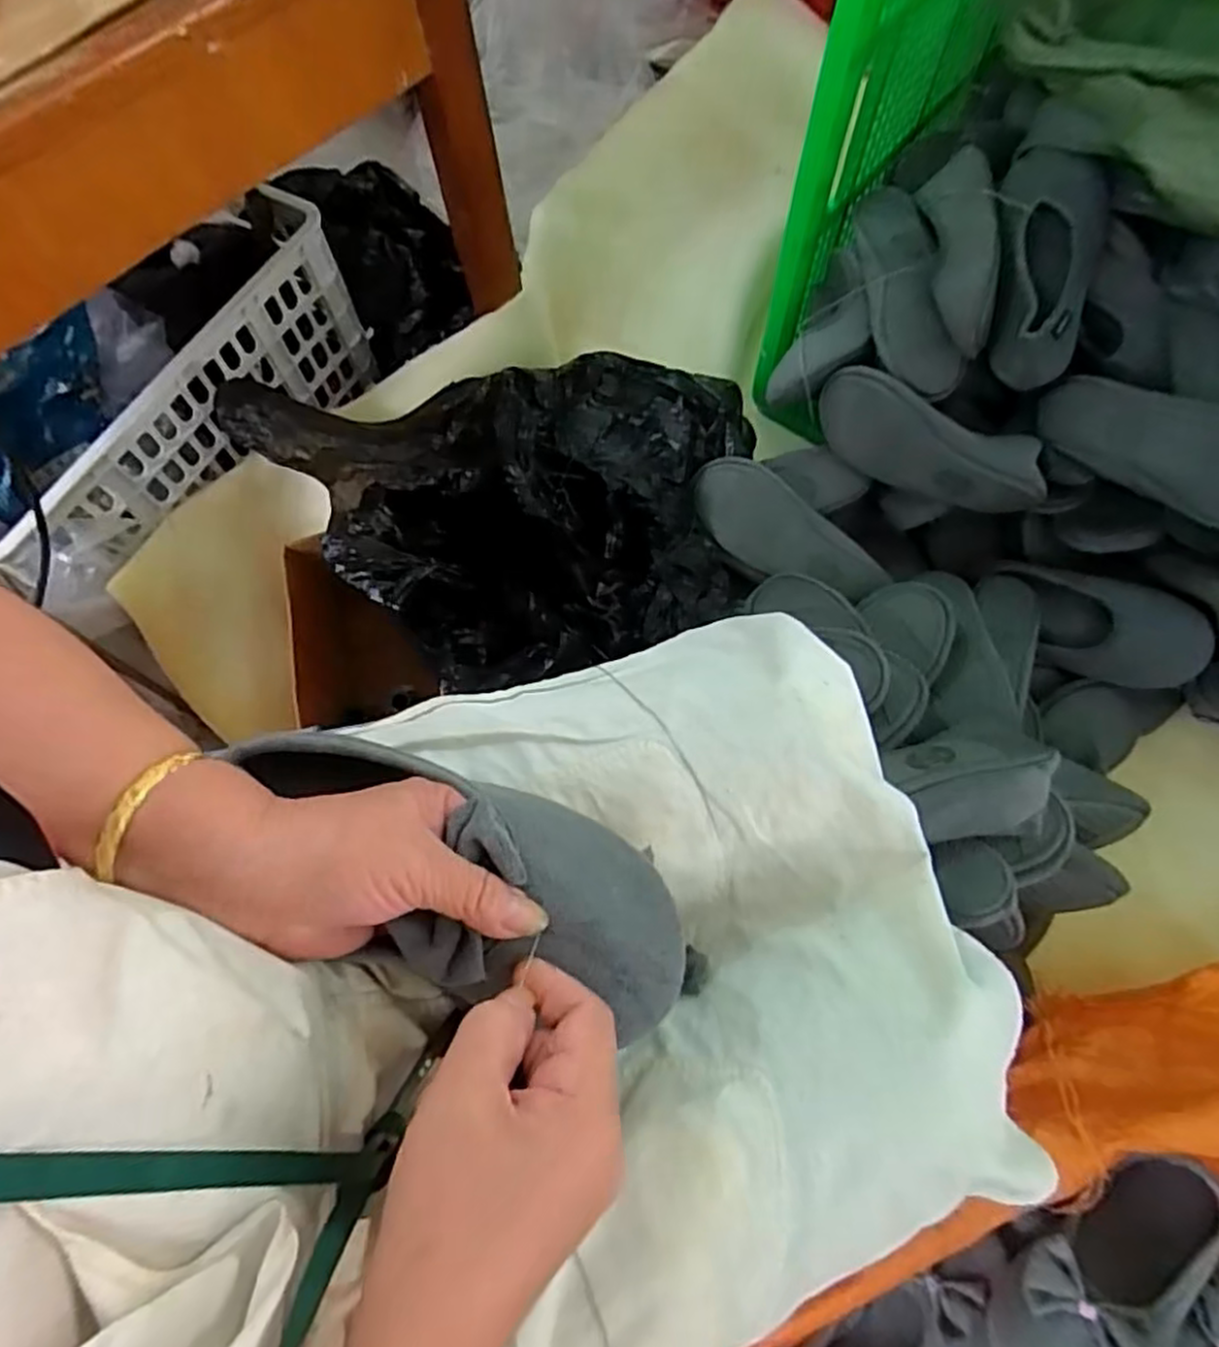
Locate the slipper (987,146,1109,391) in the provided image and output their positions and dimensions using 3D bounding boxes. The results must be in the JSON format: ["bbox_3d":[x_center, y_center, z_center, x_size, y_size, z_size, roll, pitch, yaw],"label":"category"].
[{"bbox_3d":[0.421,-0.398,0.716,0.106,0.069,0.233,16,71,7],"label":"slipper"}]

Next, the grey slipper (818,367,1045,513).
[{"bbox_3d":[0.325,-0.230,0.752,0.234,0.091,0.062,23,72,10],"label":"grey slipper"}]

